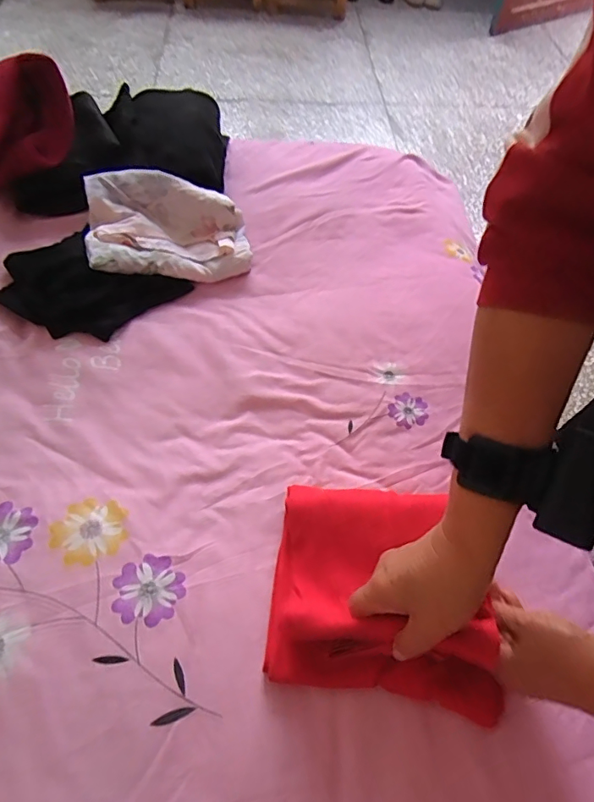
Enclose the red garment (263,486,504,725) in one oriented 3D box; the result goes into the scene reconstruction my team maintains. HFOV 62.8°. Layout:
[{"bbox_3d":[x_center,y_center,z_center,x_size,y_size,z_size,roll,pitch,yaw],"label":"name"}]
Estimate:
[{"bbox_3d":[0.078,0.157,0.422,0.190,0.064,0.171,8,57,0],"label":"red garment"}]

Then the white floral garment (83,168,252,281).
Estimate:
[{"bbox_3d":[-0.185,-0.254,0.702,0.218,0.072,0.167,-11,58,-10],"label":"white floral garment"}]

